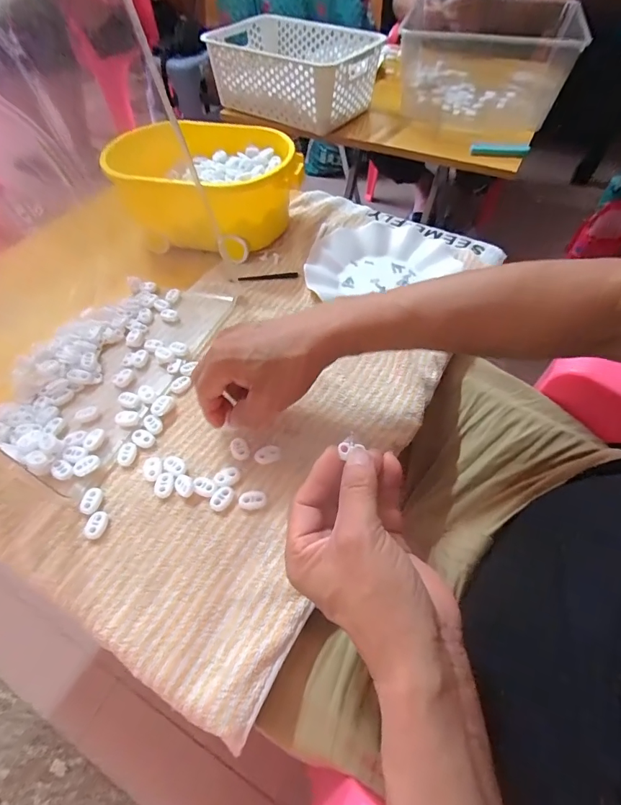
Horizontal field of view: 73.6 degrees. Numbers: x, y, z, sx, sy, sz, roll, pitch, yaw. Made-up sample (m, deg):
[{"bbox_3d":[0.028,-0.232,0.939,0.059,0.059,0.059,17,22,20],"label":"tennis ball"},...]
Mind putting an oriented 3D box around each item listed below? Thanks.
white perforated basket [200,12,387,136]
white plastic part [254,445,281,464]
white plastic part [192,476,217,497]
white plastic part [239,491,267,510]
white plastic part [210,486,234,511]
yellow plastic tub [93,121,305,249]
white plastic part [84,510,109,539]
[{"bbox_3d":[-0.037,-0.650,0.817,0.310,0.106,0.190,29,60,21],"label":"white perforated basket"},{"bbox_3d":[-0.038,0.046,0.373,0.024,0.004,0.016,-13,54,-8],"label":"white plastic part"},{"bbox_3d":[-0.090,0.071,0.355,0.021,0.004,0.016,15,55,12],"label":"white plastic part"},{"bbox_3d":[-0.048,0.082,0.349,0.023,0.006,0.015,-3,54,-1],"label":"white plastic part"},{"bbox_3d":[-0.074,0.081,0.350,0.015,0.006,0.021,32,60,22],"label":"white plastic part"},{"bbox_3d":[-0.122,-0.277,0.545,0.227,0.107,0.168,14,55,11],"label":"yellow plastic tub"},{"bbox_3d":[-0.174,0.099,0.338,0.014,0.008,0.023,8,54,7],"label":"white plastic part"}]

